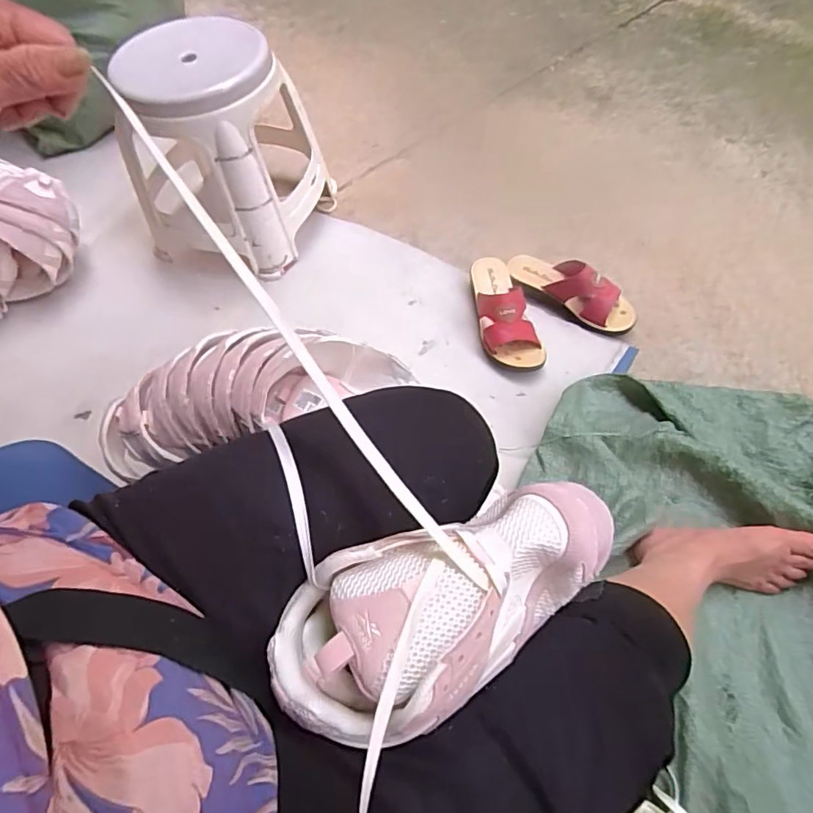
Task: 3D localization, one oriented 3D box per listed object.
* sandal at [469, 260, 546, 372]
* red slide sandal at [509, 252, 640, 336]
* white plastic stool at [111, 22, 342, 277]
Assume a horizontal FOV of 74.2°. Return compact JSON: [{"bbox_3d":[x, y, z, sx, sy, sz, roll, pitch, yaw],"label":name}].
[{"bbox_3d":[0.155,-0.162,0.880,0.083,0.081,0.224,-13,61,-1],"label":"sandal"},{"bbox_3d":[0.278,-0.202,0.904,0.229,0.079,0.077,32,69,21],"label":"red slide sandal"},{"bbox_3d":[-0.305,-0.459,0.947,0.253,0.305,0.321,18,64,15],"label":"white plastic stool"}]

